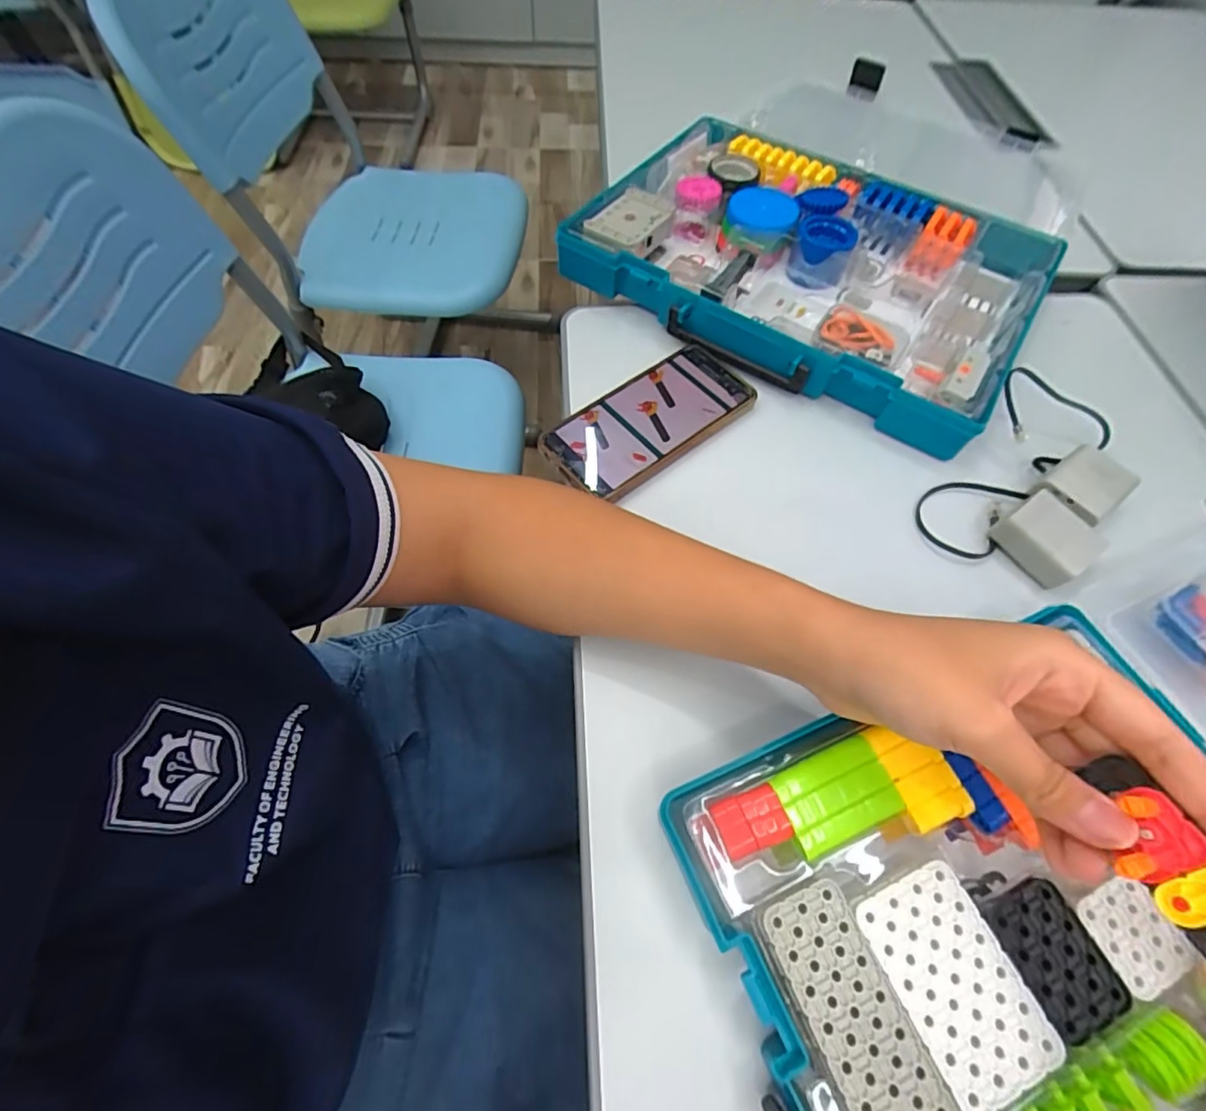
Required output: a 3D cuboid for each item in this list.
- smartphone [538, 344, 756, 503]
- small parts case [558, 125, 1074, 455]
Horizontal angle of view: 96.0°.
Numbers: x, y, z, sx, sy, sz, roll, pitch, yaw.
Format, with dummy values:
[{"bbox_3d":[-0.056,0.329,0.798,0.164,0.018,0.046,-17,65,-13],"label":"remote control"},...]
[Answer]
[{"bbox_3d":[0.036,-0.101,0.406,0.160,0.015,0.076,-34,68,-19],"label":"smartphone"},{"bbox_3d":[0.169,-0.248,0.460,0.348,0.058,0.238,28,63,13],"label":"small parts case"}]

